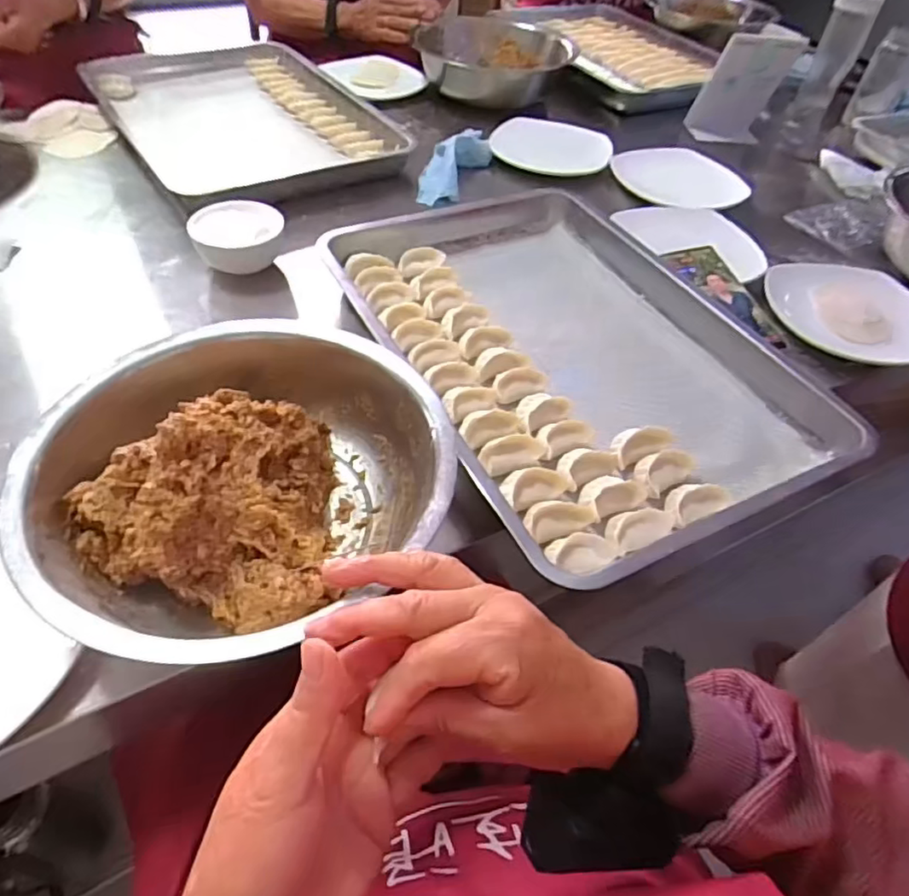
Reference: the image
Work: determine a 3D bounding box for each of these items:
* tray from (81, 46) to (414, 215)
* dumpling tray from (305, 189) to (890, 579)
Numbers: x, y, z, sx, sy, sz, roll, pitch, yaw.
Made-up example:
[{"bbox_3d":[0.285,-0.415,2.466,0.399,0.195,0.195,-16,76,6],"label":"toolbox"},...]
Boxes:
[{"bbox_3d":[-0.311,-0.483,0.872,0.310,0.035,0.495,-29,59,-25],"label":"tray"},{"bbox_3d":[0.105,-0.103,0.573,0.308,0.051,0.455,-17,55,-18],"label":"dumpling tray"}]

